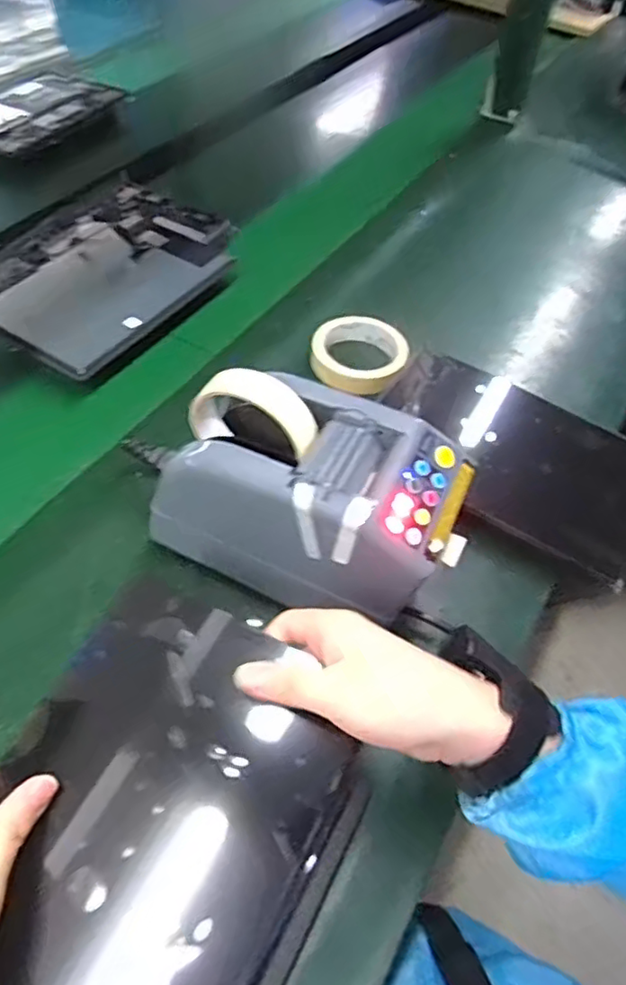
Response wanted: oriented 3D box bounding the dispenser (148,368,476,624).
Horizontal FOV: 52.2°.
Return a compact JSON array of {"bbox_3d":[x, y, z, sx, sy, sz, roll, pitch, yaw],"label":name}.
[{"bbox_3d":[-0.001,-0.003,0.456,0.206,0.130,0.109,19,53,9],"label":"dispenser"}]

